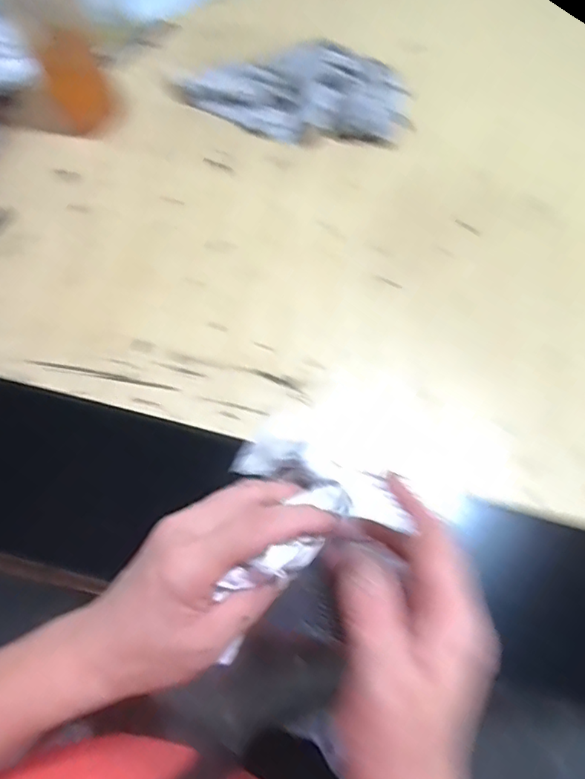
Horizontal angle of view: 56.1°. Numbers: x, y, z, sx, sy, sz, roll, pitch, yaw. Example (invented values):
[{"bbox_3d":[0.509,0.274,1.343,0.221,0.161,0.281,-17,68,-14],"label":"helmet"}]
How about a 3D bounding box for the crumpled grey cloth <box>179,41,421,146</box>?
[{"bbox_3d":[-0.003,-0.314,0.573,0.250,0.050,0.097,3,71,0],"label":"crumpled grey cloth"}]

